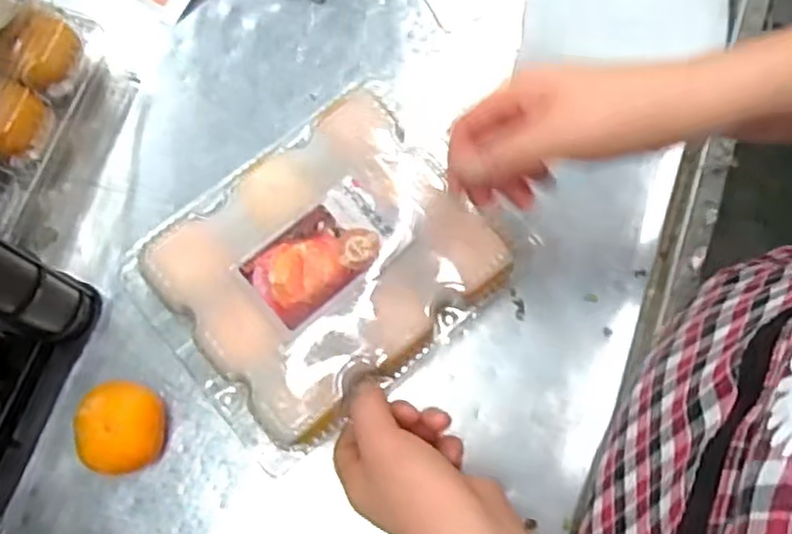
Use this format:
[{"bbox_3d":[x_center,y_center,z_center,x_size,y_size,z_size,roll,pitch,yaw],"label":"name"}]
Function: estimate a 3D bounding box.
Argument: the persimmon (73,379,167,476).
[{"bbox_3d":[-0.169,0.098,0.453,0.054,0.049,0.058,-5,71,1],"label":"persimmon"}]

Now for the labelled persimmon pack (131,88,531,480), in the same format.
[{"bbox_3d":[-0.047,-0.002,0.473,0.198,0.054,0.163,-39,80,-11],"label":"labelled persimmon pack"}]

